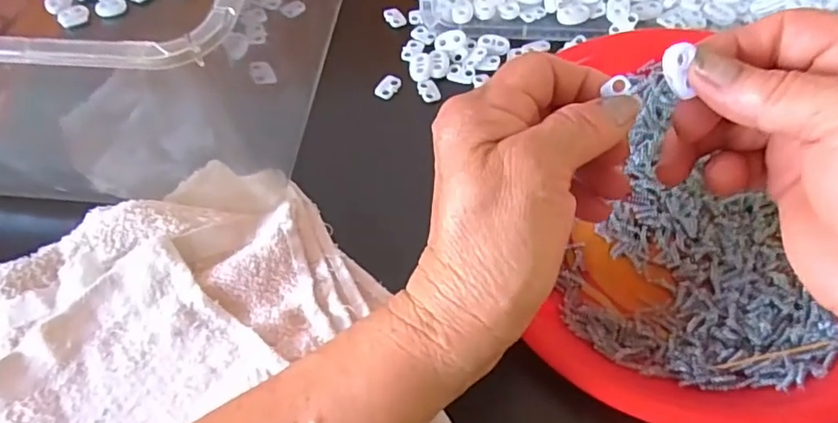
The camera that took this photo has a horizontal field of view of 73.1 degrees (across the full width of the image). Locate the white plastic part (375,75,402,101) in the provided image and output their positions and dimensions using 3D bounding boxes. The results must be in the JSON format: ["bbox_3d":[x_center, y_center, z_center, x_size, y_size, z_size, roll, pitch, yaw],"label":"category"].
[{"bbox_3d":[-0.021,-0.084,0.381,0.014,0.004,0.020,26,66,19],"label":"white plastic part"}]

